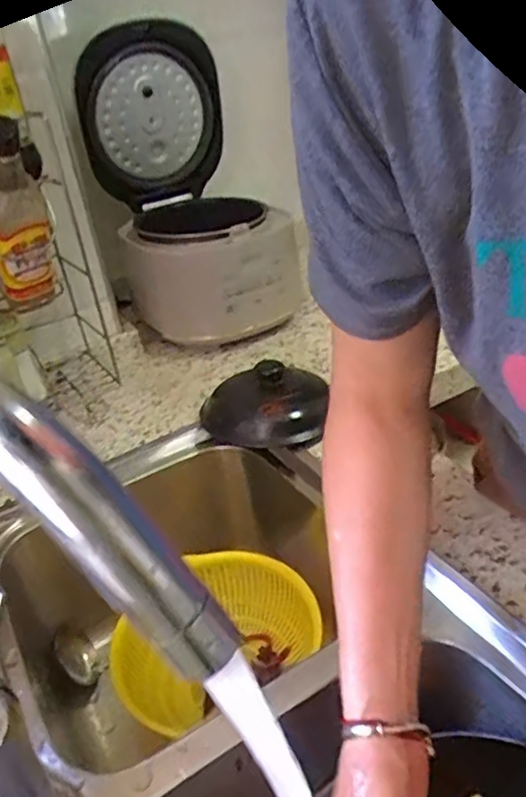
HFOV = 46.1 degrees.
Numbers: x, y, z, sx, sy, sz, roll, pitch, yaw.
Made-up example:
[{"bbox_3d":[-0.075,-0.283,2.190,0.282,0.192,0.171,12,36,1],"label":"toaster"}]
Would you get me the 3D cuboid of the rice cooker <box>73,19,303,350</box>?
[{"bbox_3d":[-0.110,-0.312,0.932,0.240,0.419,0.275,-17,32,-15],"label":"rice cooker"}]

